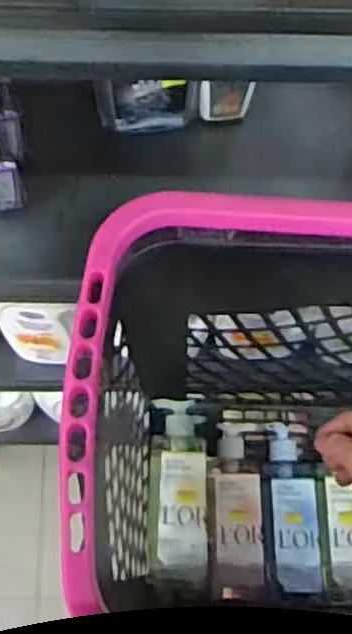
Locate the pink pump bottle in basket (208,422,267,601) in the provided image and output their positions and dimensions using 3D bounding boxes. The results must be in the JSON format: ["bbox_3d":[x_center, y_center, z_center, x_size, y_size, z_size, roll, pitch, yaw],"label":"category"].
[{"bbox_3d":[0.074,0.240,0.937,0.069,0.041,0.219,0,69,-3],"label":"pink pump bottle in basket"}]

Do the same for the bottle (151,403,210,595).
[{"bbox_3d":[0.005,0.220,0.908,0.073,0.069,0.230,1,69,-3],"label":"bottle"}]

